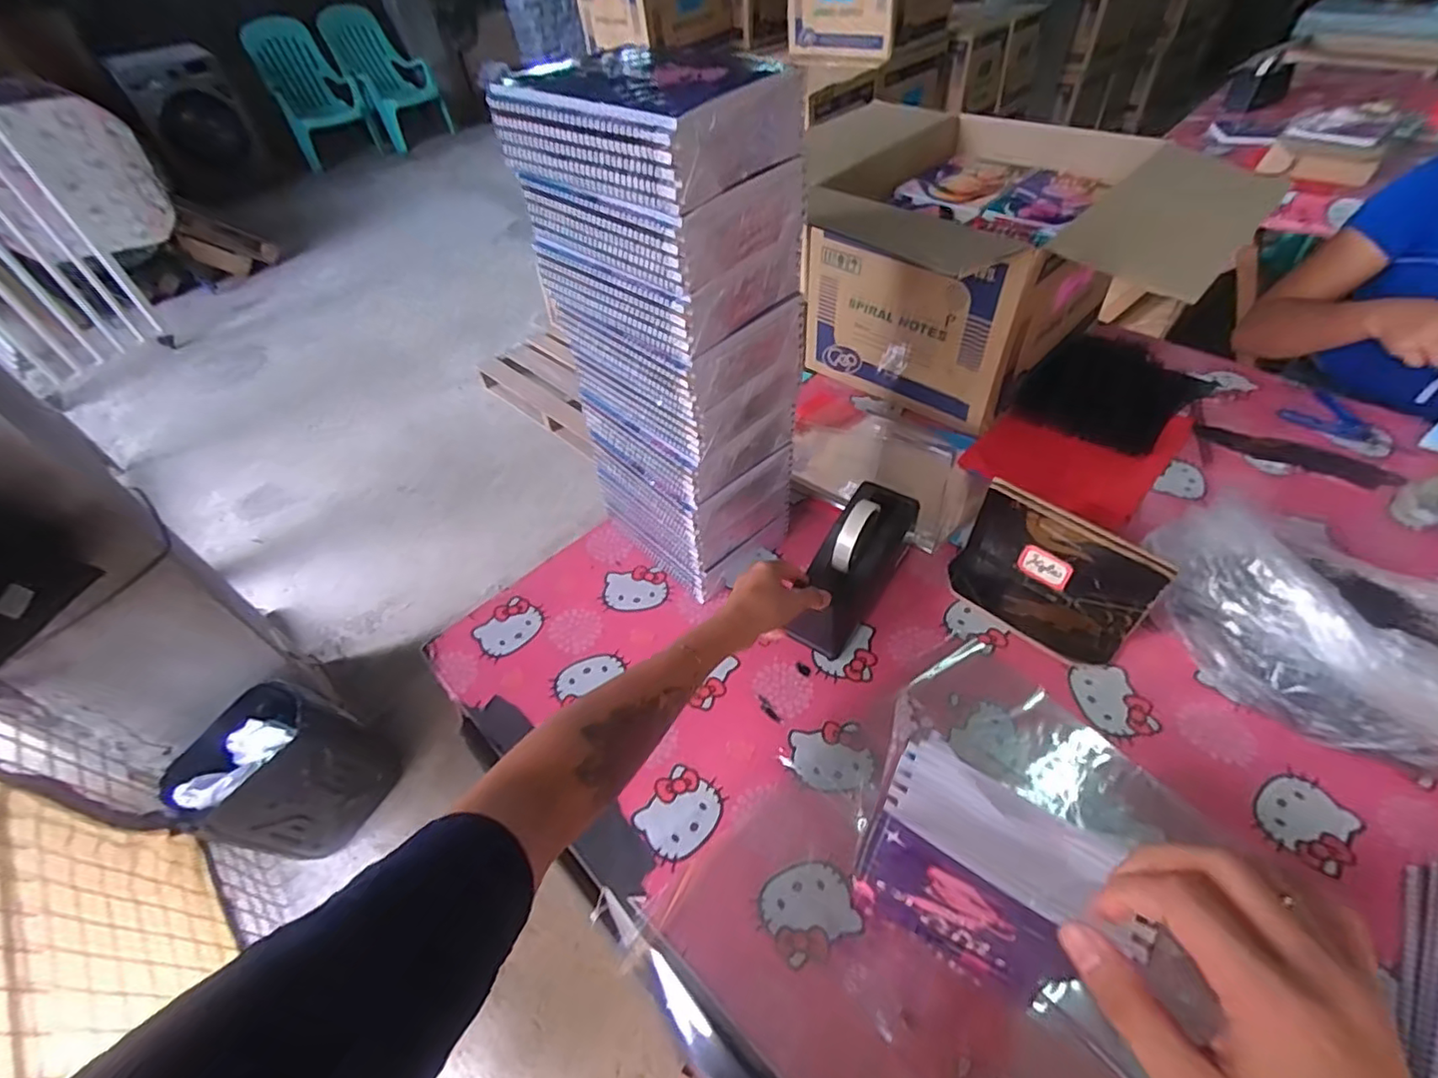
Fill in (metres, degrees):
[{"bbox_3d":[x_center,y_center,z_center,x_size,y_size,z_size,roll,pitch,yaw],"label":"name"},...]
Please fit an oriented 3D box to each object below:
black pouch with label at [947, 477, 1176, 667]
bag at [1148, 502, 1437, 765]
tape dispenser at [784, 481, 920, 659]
[{"bbox_3d":[0.365,0.040,0.676,0.199,0.116,0.085,36,60,29],"label":"black pouch with label"},{"bbox_3d":[0.630,0.067,0.608,0.252,0.144,0.301,-22,51,-14],"label":"bag"},{"bbox_3d":[0.156,0.031,0.705,0.075,0.118,0.214,24,55,23],"label":"tape dispenser"}]

